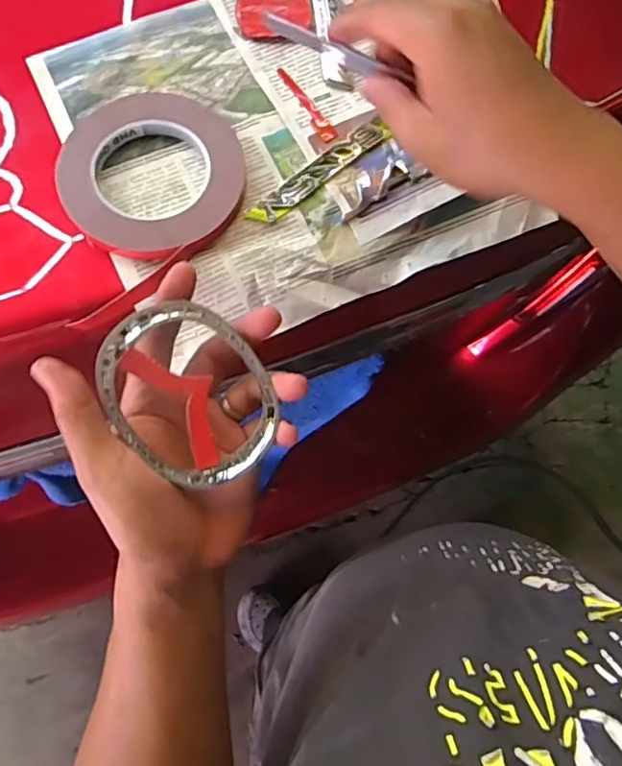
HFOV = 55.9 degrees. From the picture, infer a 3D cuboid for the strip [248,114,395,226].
[{"bbox_3d":[0.005,-0.150,0.416,0.119,0.004,0.020,-39,77,-13],"label":"strip"}]

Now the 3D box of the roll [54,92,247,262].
[{"bbox_3d":[-0.108,-0.142,0.402,0.121,0.018,0.121,1,72,-2],"label":"roll"}]

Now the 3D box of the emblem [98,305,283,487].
[{"bbox_3d":[-0.066,0.005,0.318,0.082,0.005,0.099,-28,89,-15],"label":"emblem"}]

